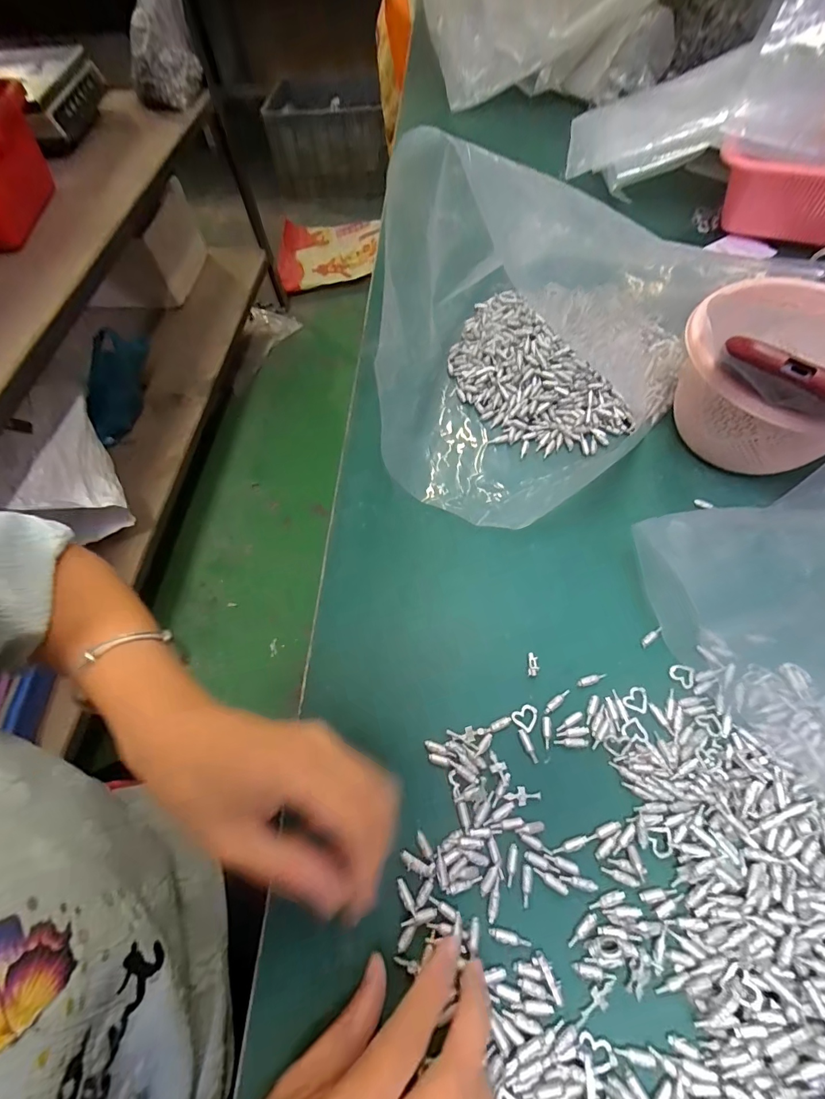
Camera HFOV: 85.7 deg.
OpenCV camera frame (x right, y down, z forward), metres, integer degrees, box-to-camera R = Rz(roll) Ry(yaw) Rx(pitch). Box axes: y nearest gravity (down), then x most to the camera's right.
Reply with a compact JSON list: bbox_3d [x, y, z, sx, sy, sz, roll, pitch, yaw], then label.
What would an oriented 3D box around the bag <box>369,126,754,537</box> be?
[{"bbox_3d":[0.122,-0.219,0.355,0.227,0.167,0.389,31,68,16],"label":"bag"}]

